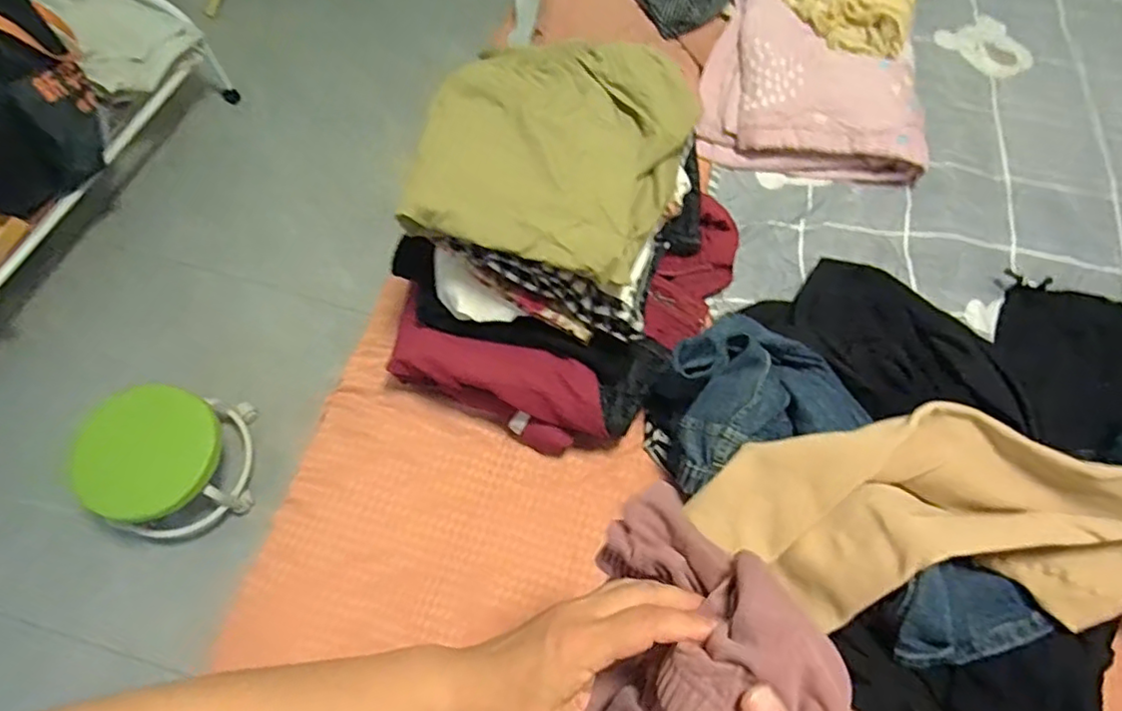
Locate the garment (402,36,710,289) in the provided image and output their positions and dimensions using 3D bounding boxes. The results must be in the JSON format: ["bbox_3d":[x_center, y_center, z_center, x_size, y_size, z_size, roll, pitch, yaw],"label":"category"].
[{"bbox_3d":[-0.008,-0.228,0.693,0.279,0.059,0.283,13,67,5],"label":"garment"}]

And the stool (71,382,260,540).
[{"bbox_3d":[-0.759,0.209,1.204,0.248,0.240,0.249,-11,67,-6],"label":"stool"}]

